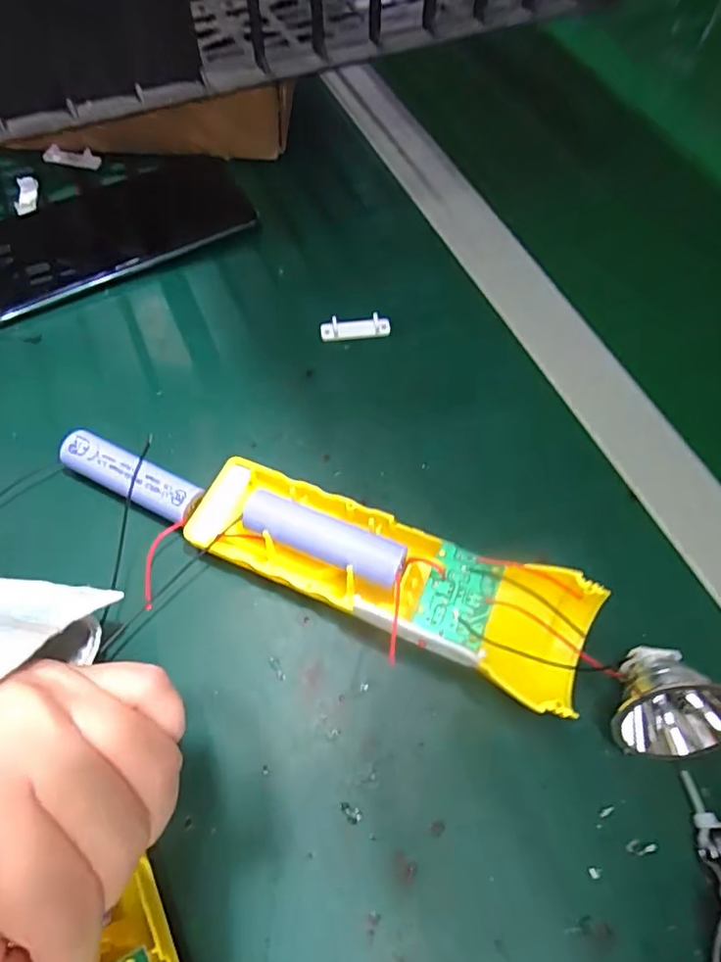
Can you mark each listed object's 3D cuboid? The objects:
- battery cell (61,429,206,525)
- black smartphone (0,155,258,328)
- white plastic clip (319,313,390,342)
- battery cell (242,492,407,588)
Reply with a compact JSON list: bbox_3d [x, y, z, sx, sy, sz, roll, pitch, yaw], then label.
[{"bbox_3d":[-0.100,0.000,0.248,0.065,0.020,0.018,24,63,10],"label":"battery cell"},{"bbox_3d":[-0.146,-0.146,0.329,0.164,0.010,0.081,-29,67,-17],"label":"black smartphone"},{"bbox_3d":[-0.003,-0.082,0.304,0.037,0.007,0.011,-9,62,-8],"label":"white plastic clip"},{"bbox_3d":[-0.014,0.023,0.224,0.065,0.018,0.018,20,62,13],"label":"battery cell"}]

